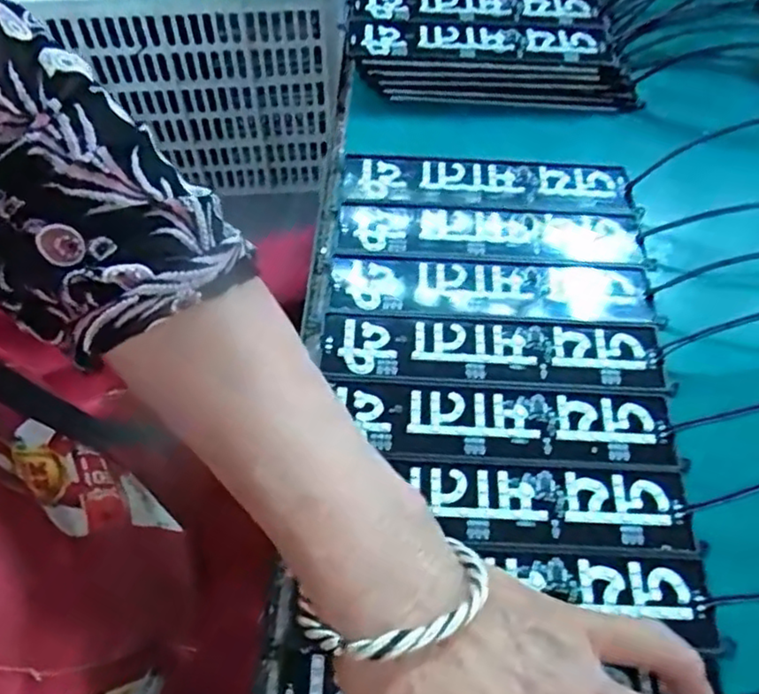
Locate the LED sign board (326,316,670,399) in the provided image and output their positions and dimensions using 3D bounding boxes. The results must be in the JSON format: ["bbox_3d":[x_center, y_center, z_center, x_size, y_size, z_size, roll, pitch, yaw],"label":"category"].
[{"bbox_3d":[0.057,0.002,0.337,0.169,0.004,0.042,2,59,-3],"label":"LED sign board"}]

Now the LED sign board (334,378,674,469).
[{"bbox_3d":[0.061,0.035,0.317,0.154,0.004,0.037,3,59,-2],"label":"LED sign board"}]

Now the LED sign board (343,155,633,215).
[{"bbox_3d":[0.064,-0.096,0.396,0.167,0.010,0.034,1,59,-3],"label":"LED sign board"}]

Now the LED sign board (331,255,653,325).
[{"bbox_3d":[0.061,-0.033,0.363,0.172,0.006,0.039,2,59,-3],"label":"LED sign board"}]

